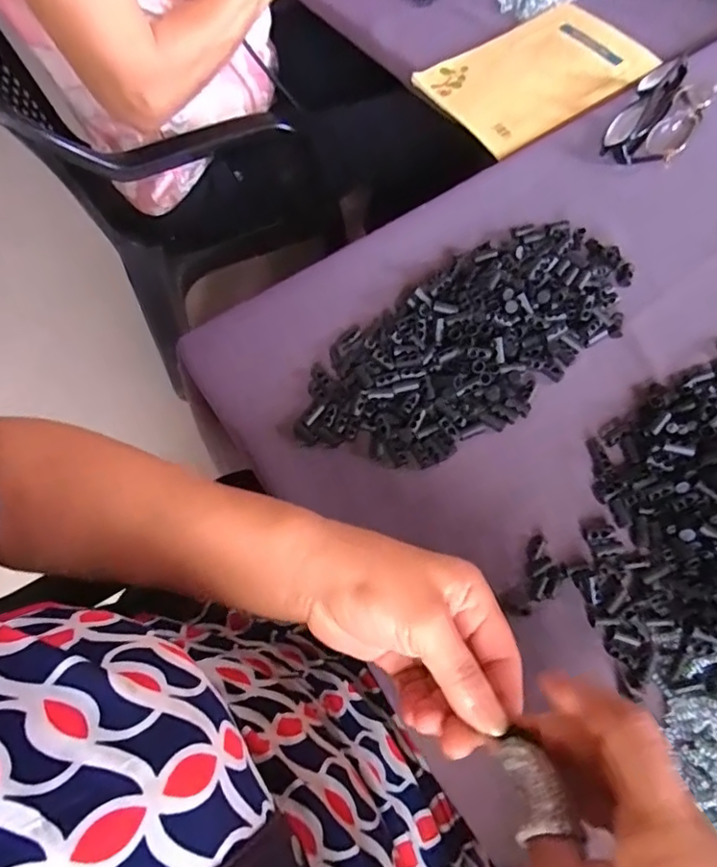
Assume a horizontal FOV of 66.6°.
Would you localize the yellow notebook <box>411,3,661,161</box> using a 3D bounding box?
[{"bbox_3d":[0.189,-0.369,0.554,0.221,0.013,0.143,-32,67,-12],"label":"yellow notebook"}]

